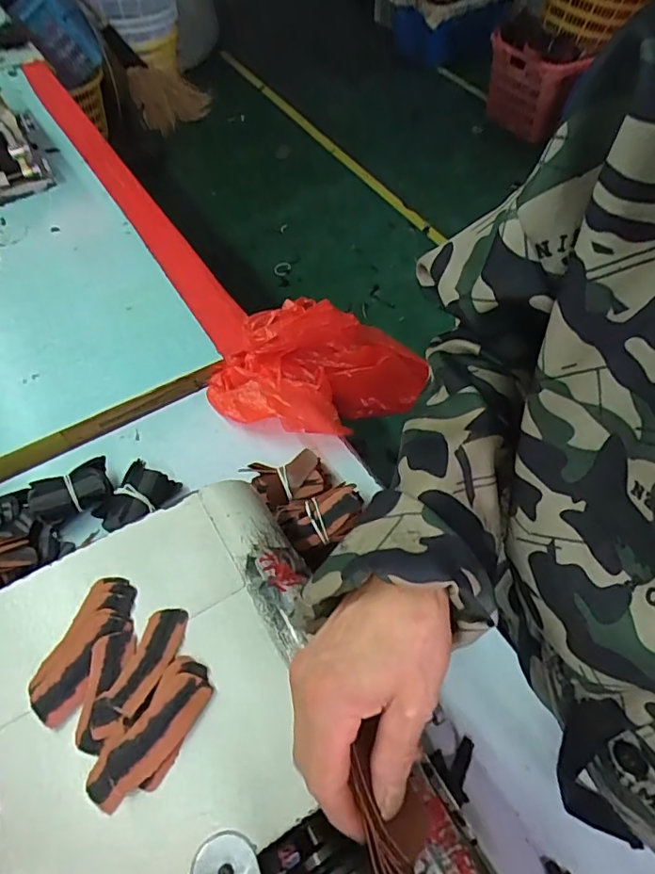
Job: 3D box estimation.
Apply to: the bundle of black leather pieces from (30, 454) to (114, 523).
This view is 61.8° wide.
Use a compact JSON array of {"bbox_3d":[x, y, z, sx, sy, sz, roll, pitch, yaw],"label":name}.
[{"bbox_3d":[-0.261,0.057,0.560,0.076,0.031,0.045,-22,54,-15],"label":"bundle of black leather pieces"}]

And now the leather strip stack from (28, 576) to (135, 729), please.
[{"bbox_3d":[-0.154,0.133,0.350,0.036,0.009,0.091,13,53,11],"label":"leather strip stack"}]

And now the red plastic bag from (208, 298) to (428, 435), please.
[{"bbox_3d":[-0.019,-0.073,0.687,0.182,0.148,0.231,32,59,24],"label":"red plastic bag"}]

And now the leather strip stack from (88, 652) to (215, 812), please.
[{"bbox_3d":[-0.100,0.171,0.317,0.035,0.008,0.084,27,57,21],"label":"leather strip stack"}]

